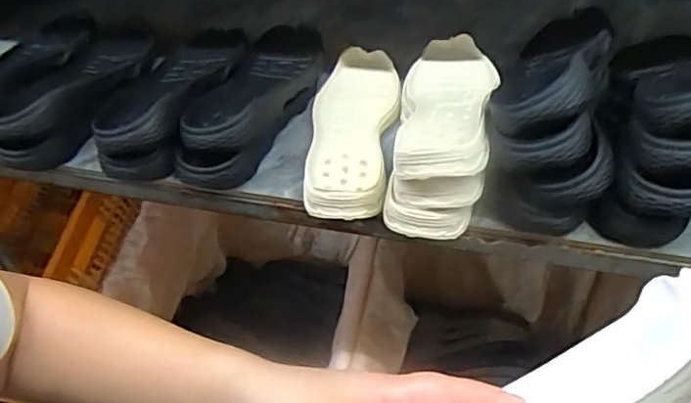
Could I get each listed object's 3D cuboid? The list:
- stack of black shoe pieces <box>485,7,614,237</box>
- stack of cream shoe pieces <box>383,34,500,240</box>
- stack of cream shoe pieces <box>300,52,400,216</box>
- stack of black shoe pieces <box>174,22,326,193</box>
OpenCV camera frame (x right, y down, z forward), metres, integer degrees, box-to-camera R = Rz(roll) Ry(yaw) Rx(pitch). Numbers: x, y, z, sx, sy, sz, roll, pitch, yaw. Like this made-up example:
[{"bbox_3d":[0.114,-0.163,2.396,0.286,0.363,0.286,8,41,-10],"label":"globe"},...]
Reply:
[{"bbox_3d":[0.228,-0.115,0.614,0.113,0.149,0.282,14,48,18],"label":"stack of black shoe pieces"},{"bbox_3d":[0.105,-0.102,0.635,0.103,0.092,0.299,8,46,12],"label":"stack of cream shoe pieces"},{"bbox_3d":[0.011,-0.092,0.688,0.100,0.042,0.293,0,45,4],"label":"stack of cream shoe pieces"},{"bbox_3d":[-0.103,-0.136,0.716,0.101,0.070,0.295,8,46,12],"label":"stack of black shoe pieces"}]

